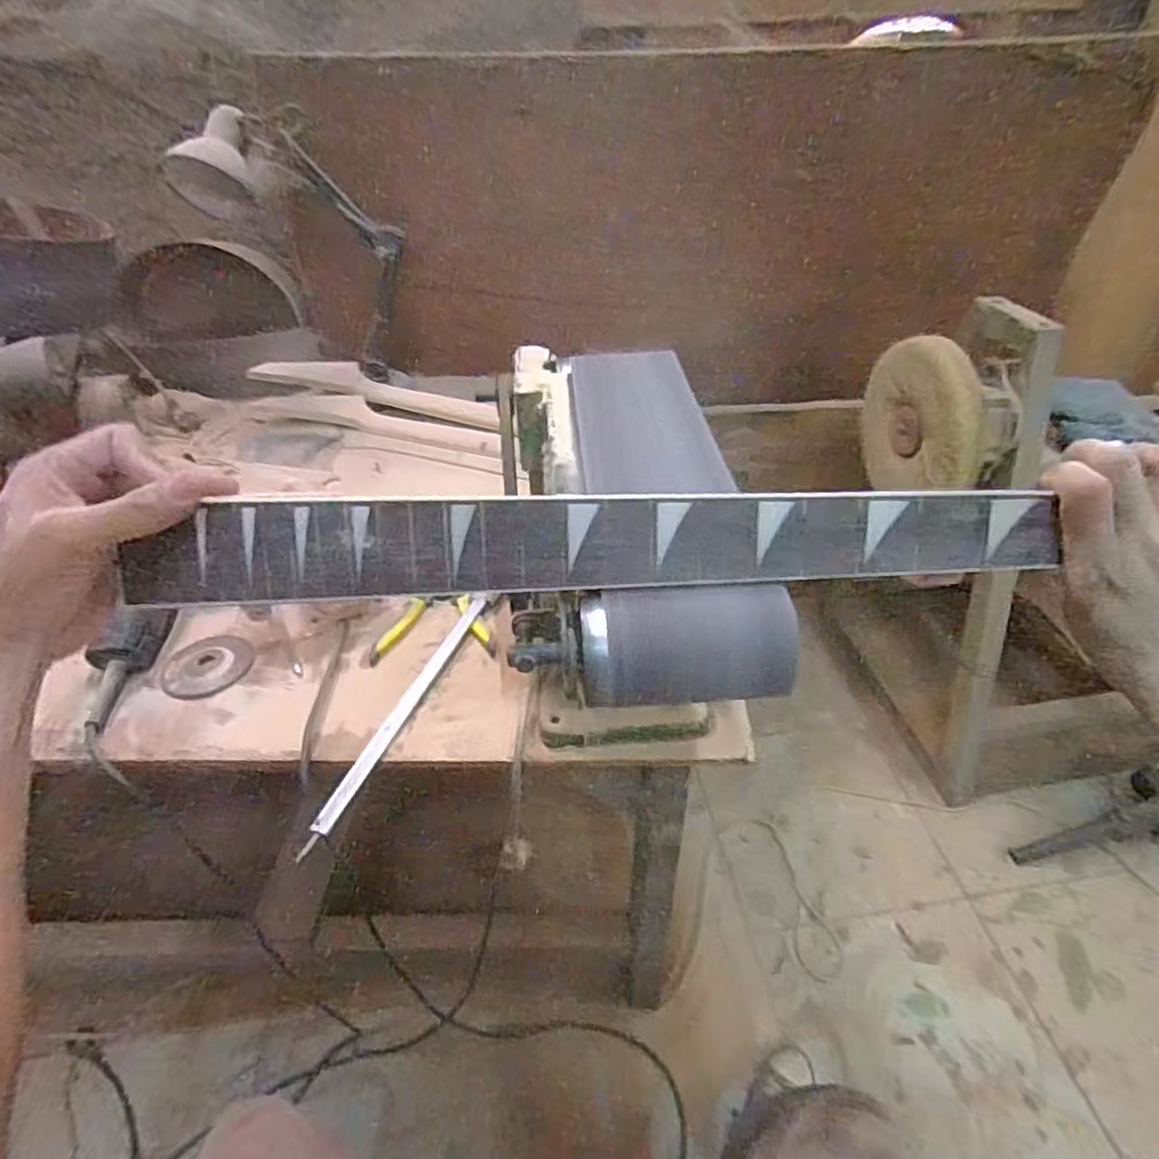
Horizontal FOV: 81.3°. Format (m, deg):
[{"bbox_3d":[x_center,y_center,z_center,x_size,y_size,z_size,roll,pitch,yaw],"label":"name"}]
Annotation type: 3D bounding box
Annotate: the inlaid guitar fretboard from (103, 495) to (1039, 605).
[{"bbox_3d":[0.011,-0.018,0.362,0.482,0.052,0.007,-1,11,-2],"label":"inlaid guitar fretboard"}]

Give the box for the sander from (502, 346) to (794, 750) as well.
[{"bbox_3d":[0.026,0.000,0.580,0.159,0.262,0.427,-5,39,-4],"label":"sander"}]

